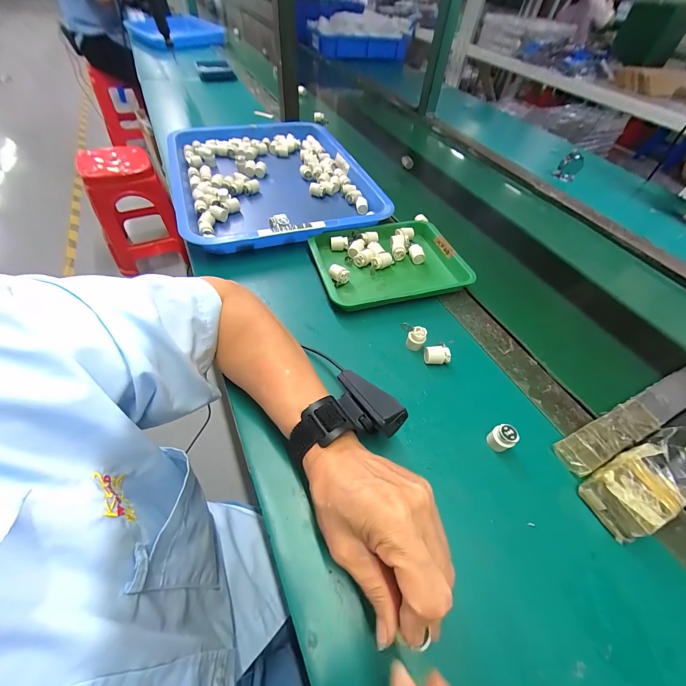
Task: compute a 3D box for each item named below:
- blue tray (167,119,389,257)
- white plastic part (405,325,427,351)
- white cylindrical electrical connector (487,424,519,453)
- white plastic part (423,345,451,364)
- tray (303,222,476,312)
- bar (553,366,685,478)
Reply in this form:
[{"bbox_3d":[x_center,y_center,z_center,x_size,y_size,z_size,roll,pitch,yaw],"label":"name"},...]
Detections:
[{"bbox_3d":[-0.136,-0.321,0.585,0.329,0.049,0.439,-16,55,-15],"label":"blue tray"},{"bbox_3d":[0.090,-0.005,0.363,0.019,0.023,0.018,-24,59,-22],"label":"white plastic part"},{"bbox_3d":[0.157,0.095,0.296,0.017,0.030,0.021,-24,59,-22],"label":"white cylindrical electrical connector"},{"bbox_3d":[0.112,0.015,0.357,0.029,0.018,0.018,2,53,-4],"label":"white plastic part"},{"bbox_3d":[0.067,-0.120,0.450,0.213,0.028,0.159,-12,55,-15],"label":"tray"},{"bbox_3d":[0.447,0.040,0.373,0.504,0.019,0.033,-18,57,-19],"label":"bar"}]

